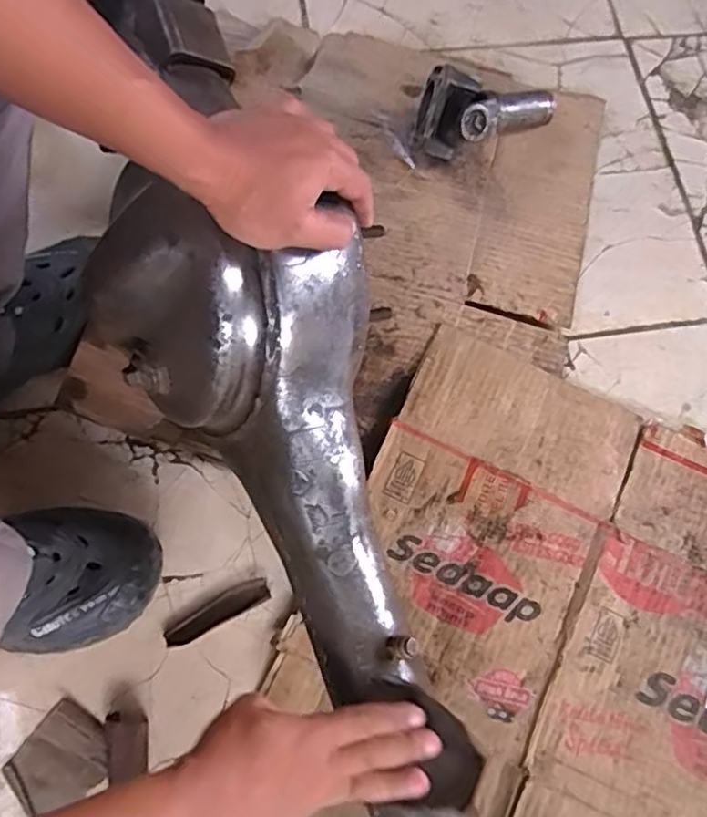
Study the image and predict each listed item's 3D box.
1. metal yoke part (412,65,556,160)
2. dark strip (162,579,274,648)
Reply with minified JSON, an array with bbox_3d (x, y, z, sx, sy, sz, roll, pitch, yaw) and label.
[{"bbox_3d":[0.151,-0.337,0.746,0.179,0.086,0.084,-14,72,-22],"label":"metal yoke part"},{"bbox_3d":[-0.126,0.187,0.597,0.099,0.006,0.025,-27,75,-11],"label":"dark strip"}]

